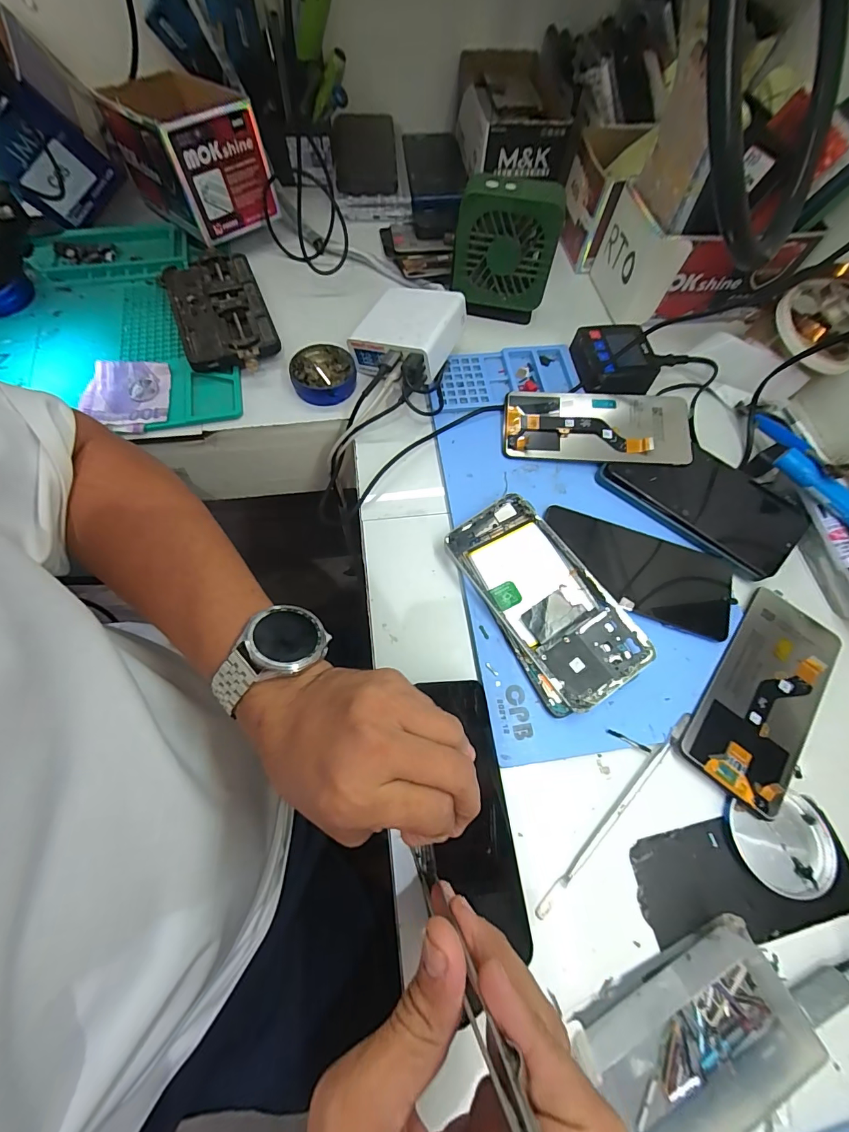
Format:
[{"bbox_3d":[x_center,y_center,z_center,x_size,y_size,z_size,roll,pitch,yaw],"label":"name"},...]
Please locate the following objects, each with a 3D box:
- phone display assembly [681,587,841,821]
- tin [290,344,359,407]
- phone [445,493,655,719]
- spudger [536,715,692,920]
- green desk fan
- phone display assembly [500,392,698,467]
[{"bbox_3d":[0.258,0.093,0.315,0.074,0.008,0.167,39,68,13],"label":"phone display assembly"},{"bbox_3d":[-0.098,-0.186,0.407,0.060,0.020,0.056,4,67,-1],"label":"tin"},{"bbox_3d":[0.088,0.023,0.317,0.079,0.014,0.160,-32,69,-7],"label":"phone"},{"bbox_3d":[0.133,0.165,0.284,0.166,0.007,0.009,-41,75,-18],"label":"spudger"},{"bbox_3d":[0.078,-0.315,0.409,0.096,0.092,0.040,10,67,1],"label":"green desk fan"},{"bbox_3d":[0.157,-0.129,0.383,0.165,0.007,0.072,4,75,5],"label":"phone display assembly"}]

